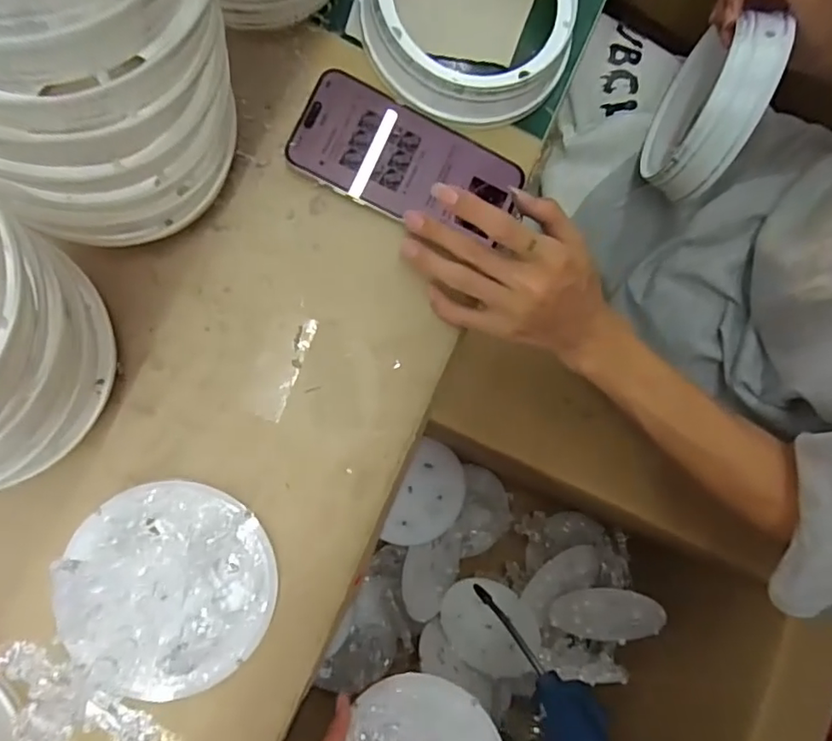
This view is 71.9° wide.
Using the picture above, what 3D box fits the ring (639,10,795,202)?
[{"bbox_3d":[0.243,-0.227,0.488,0.034,0.144,0.154,16,84,-7],"label":"ring"}]

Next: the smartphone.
[{"bbox_3d":[-0.006,-0.144,0.400,0.152,0.015,0.076,22,85,-6],"label":"smartphone"}]

